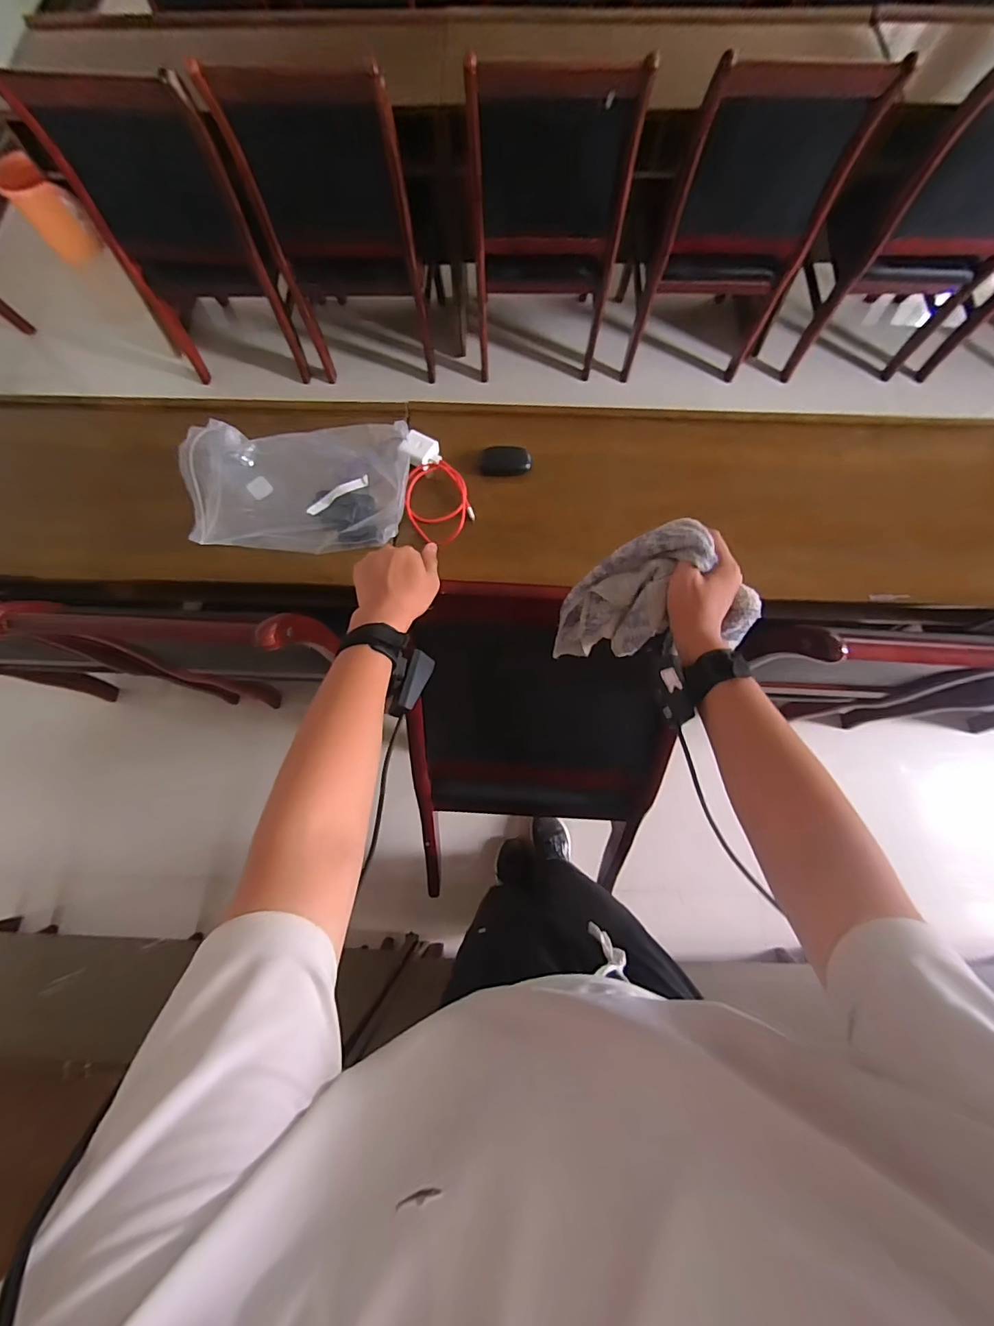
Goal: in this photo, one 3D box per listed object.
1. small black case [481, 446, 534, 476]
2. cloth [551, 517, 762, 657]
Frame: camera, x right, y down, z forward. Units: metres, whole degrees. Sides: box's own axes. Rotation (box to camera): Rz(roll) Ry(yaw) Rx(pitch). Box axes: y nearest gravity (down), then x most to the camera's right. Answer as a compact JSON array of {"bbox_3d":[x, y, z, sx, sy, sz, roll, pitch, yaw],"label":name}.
[{"bbox_3d":[0.017,-0.368,0.863,0.091,0.034,0.044,-8,74,-1],"label":"small black case"},{"bbox_3d":[0.187,-0.070,0.547,0.212,0.157,0.118,6,74,2],"label":"cloth"}]

